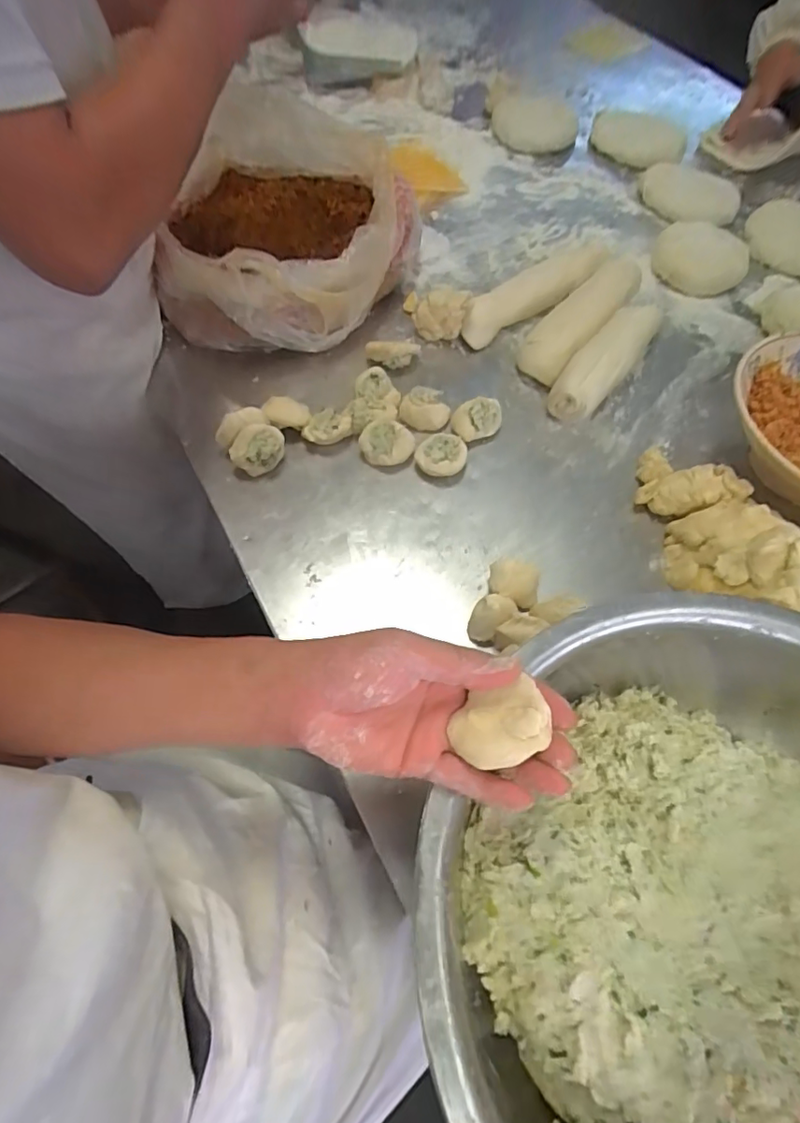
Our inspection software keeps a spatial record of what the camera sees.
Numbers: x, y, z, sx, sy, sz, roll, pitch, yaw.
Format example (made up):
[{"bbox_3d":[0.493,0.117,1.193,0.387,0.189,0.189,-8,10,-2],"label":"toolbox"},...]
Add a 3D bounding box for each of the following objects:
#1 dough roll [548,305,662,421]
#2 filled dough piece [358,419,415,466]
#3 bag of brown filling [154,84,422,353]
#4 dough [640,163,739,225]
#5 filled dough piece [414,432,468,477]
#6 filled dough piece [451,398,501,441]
[{"bbox_3d":[0.239,-0.235,0.623,0.057,0.058,0.191,33,66,15],"label":"dough roll"},{"bbox_3d":[-0.014,-0.123,0.568,0.054,0.033,0.040,9,62,3],"label":"filled dough piece"},{"bbox_3d":[-0.133,-0.393,0.642,0.291,0.144,0.283,-1,62,-1],"label":"bag of brown filling"},{"bbox_3d":[0.420,-0.535,0.794,0.142,0.036,0.068,29,65,14],"label":"dough"},{"bbox_3d":[0.043,-0.110,0.569,0.052,0.028,0.044,9,62,3],"label":"filled dough piece"},{"bbox_3d":[0.083,-0.152,0.589,0.052,0.033,0.035,-3,62,-3],"label":"filled dough piece"}]

